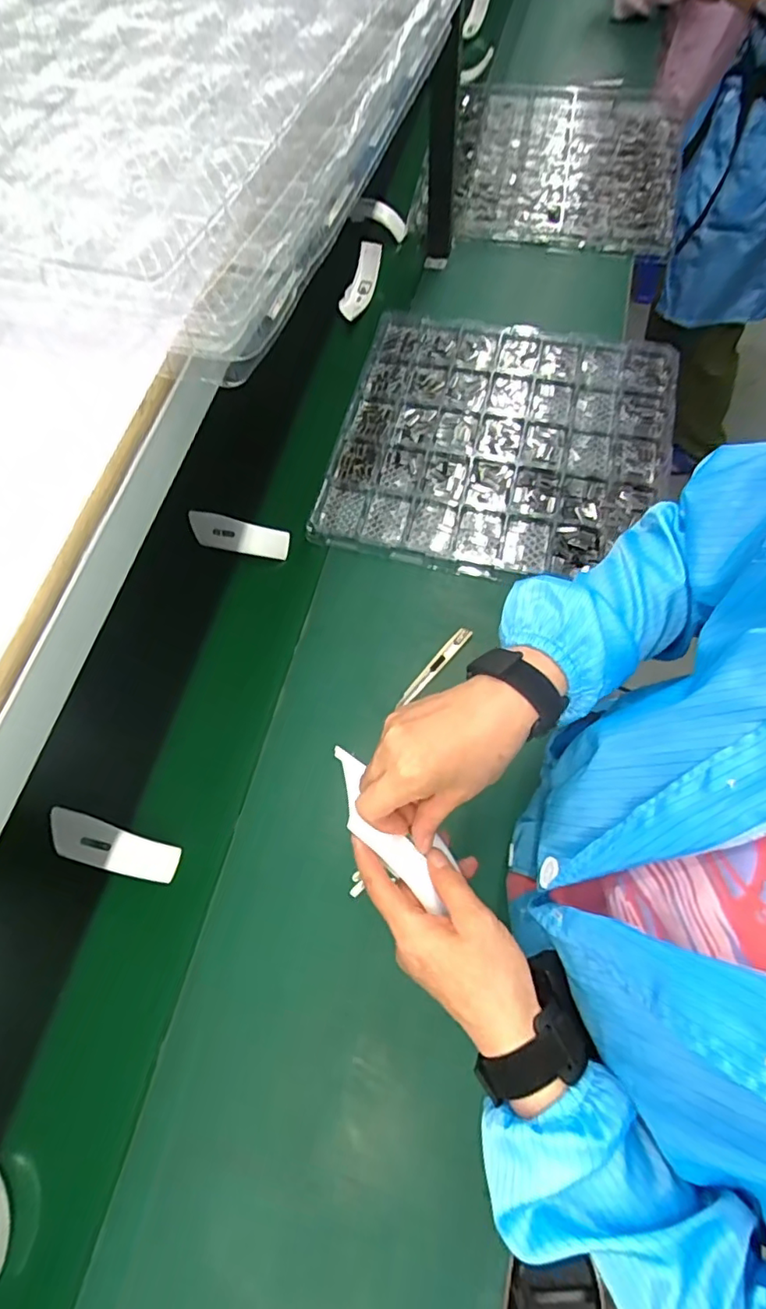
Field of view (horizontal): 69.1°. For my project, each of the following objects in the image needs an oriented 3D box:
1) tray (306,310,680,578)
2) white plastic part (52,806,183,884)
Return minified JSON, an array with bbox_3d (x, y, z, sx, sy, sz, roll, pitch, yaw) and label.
[{"bbox_3d":[0.186,-0.344,0.896,0.502,0.023,0.503,13,69,9],"label":"tray"},{"bbox_3d":[-0.337,0.231,0.676,0.171,0.043,0.049,13,69,9],"label":"white plastic part"}]

